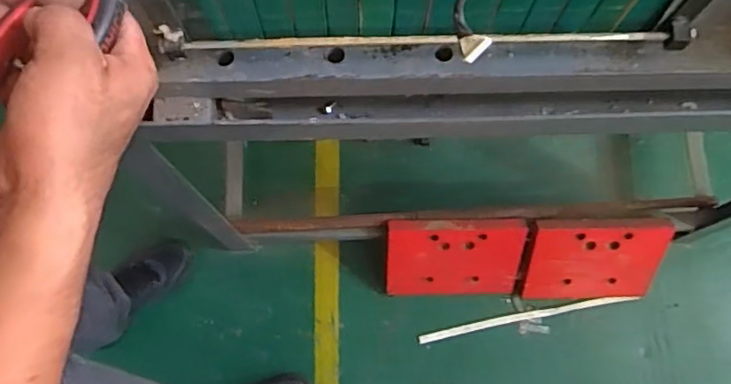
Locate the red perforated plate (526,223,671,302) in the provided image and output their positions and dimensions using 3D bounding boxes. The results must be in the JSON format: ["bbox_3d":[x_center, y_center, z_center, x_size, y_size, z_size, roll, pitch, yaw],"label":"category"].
[{"bbox_3d":[0.473,0.146,1.201,0.271,0.201,0.023,0,31,-2],"label":"red perforated plate"}]

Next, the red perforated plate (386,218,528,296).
[{"bbox_3d":[0.184,0.139,1.198,0.276,0.202,0.026,-1,36,0],"label":"red perforated plate"}]

